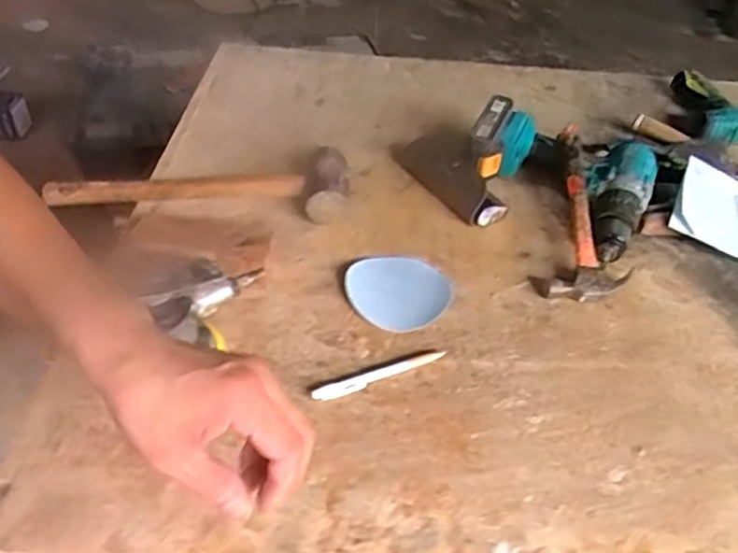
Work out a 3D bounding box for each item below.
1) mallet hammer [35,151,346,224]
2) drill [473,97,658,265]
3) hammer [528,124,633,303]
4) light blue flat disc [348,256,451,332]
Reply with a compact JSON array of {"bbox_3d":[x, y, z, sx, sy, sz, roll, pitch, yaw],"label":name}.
[{"bbox_3d":[-0.212,-0.122,0.824,0.374,0.053,0.096,3,42,-1],"label":"mallet hammer"},{"bbox_3d":[0.232,-0.124,0.840,0.234,0.081,0.164,23,45,19],"label":"drill"},{"bbox_3d":[0.255,-0.087,0.798,0.095,0.031,0.273,9,56,5],"label":"hammer"},{"bbox_3d":[0.030,0.013,0.722,0.110,0.010,0.113,3,42,-2],"label":"light blue flat disc"}]

